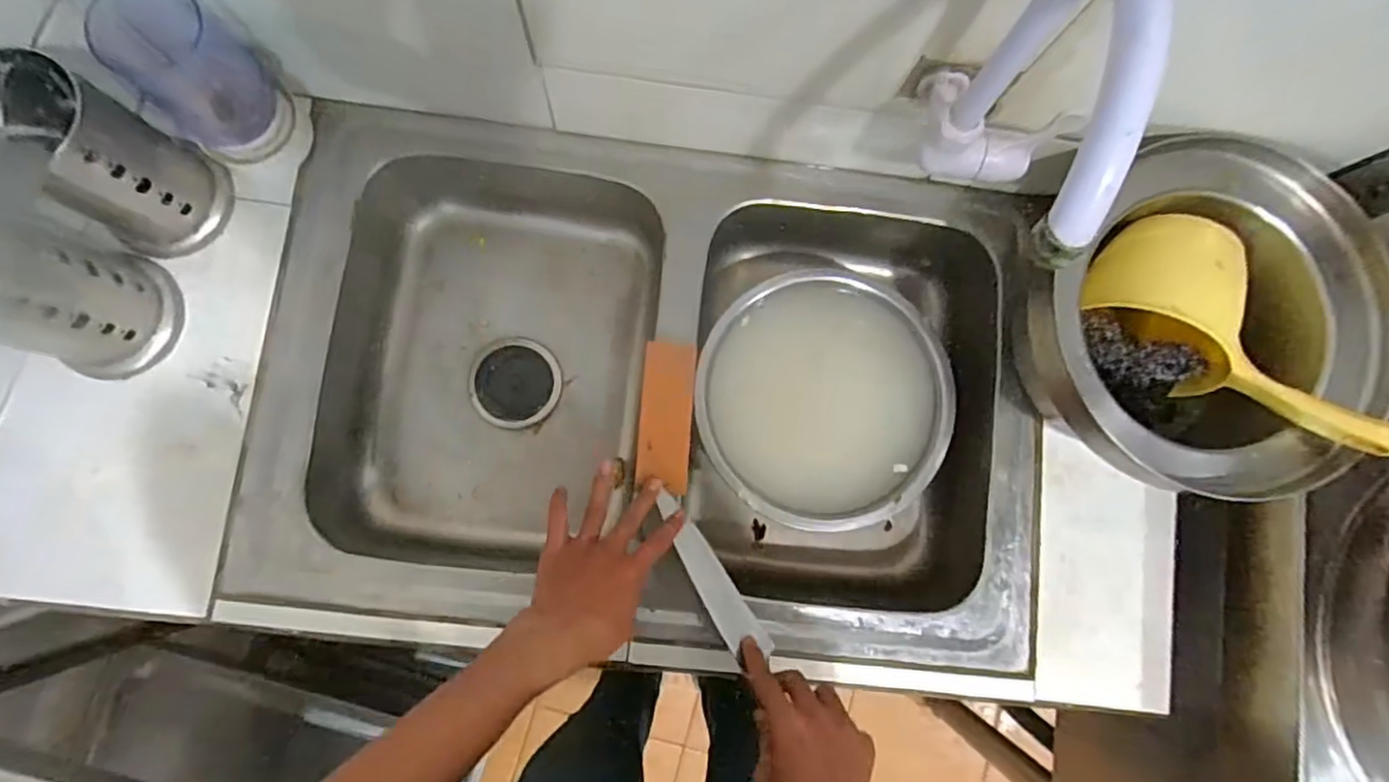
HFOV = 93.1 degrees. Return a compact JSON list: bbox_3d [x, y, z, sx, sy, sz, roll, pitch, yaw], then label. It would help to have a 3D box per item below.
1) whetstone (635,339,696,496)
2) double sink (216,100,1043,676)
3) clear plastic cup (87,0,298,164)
[{"bbox_3d":[-0.027,0.024,0.647,0.051,0.017,0.146,4,77,-4],"label":"whetstone"},{"bbox_3d":[-0.033,0.010,0.736,0.778,0.160,0.511,6,83,-4],"label":"double sink"},{"bbox_3d":[-0.429,-0.271,0.570,0.079,0.158,0.080,1,83,-5],"label":"clear plastic cup"}]

